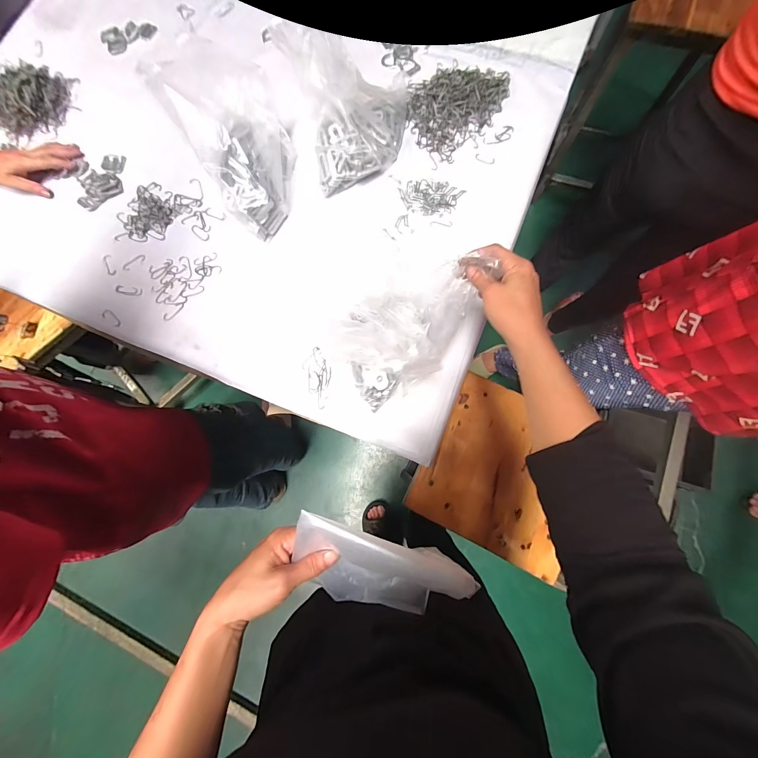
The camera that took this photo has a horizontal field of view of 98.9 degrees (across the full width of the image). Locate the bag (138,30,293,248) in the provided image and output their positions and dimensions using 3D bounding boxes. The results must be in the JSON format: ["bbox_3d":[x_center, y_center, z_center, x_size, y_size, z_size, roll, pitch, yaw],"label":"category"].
[{"bbox_3d":[-0.226,-0.393,0.523,0.156,0.158,0.254,-24,75,-2],"label":"bag"}]

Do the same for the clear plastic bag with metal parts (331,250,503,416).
[{"bbox_3d":[0.037,-0.062,0.429,0.194,0.170,0.117,-28,79,-4],"label":"clear plastic bag with metal parts"}]

